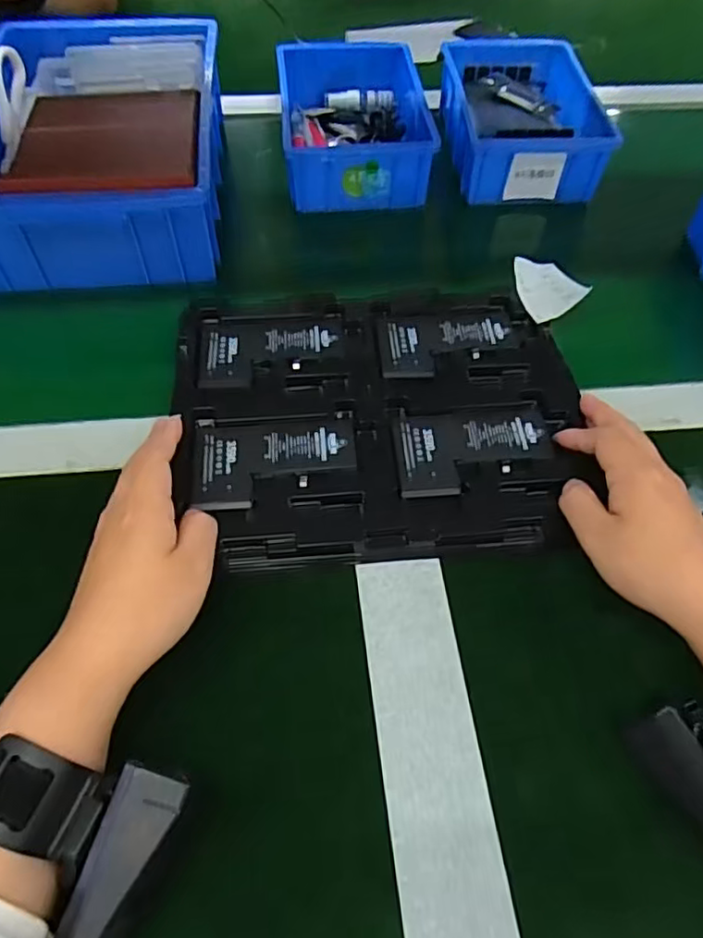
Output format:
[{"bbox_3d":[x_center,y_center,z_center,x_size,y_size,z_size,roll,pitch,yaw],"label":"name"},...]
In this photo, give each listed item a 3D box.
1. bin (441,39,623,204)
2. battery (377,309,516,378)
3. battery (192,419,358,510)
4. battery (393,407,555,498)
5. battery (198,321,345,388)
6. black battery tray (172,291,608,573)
[{"bbox_3d":[0.161,-0.347,0.590,0.127,0.056,0.201,-3,57,-4],"label":"bin"},{"bbox_3d":[0.070,-0.093,0.444,0.102,0.006,0.061,-7,60,-8],"label":"battery"},{"bbox_3d":[-0.047,-0.004,0.382,0.100,0.008,0.063,-3,60,-6],"label":"battery"},{"bbox_3d":[0.079,-0.013,0.391,0.103,0.004,0.061,-6,60,-8],"label":"battery"},{"bbox_3d":[-0.057,-0.084,0.438,0.101,0.010,0.066,-2,59,-6],"label":"battery"},{"bbox_3d":[0.019,-0.042,0.409,0.260,0.026,0.221,-3,59,-6],"label":"black battery tray"}]

